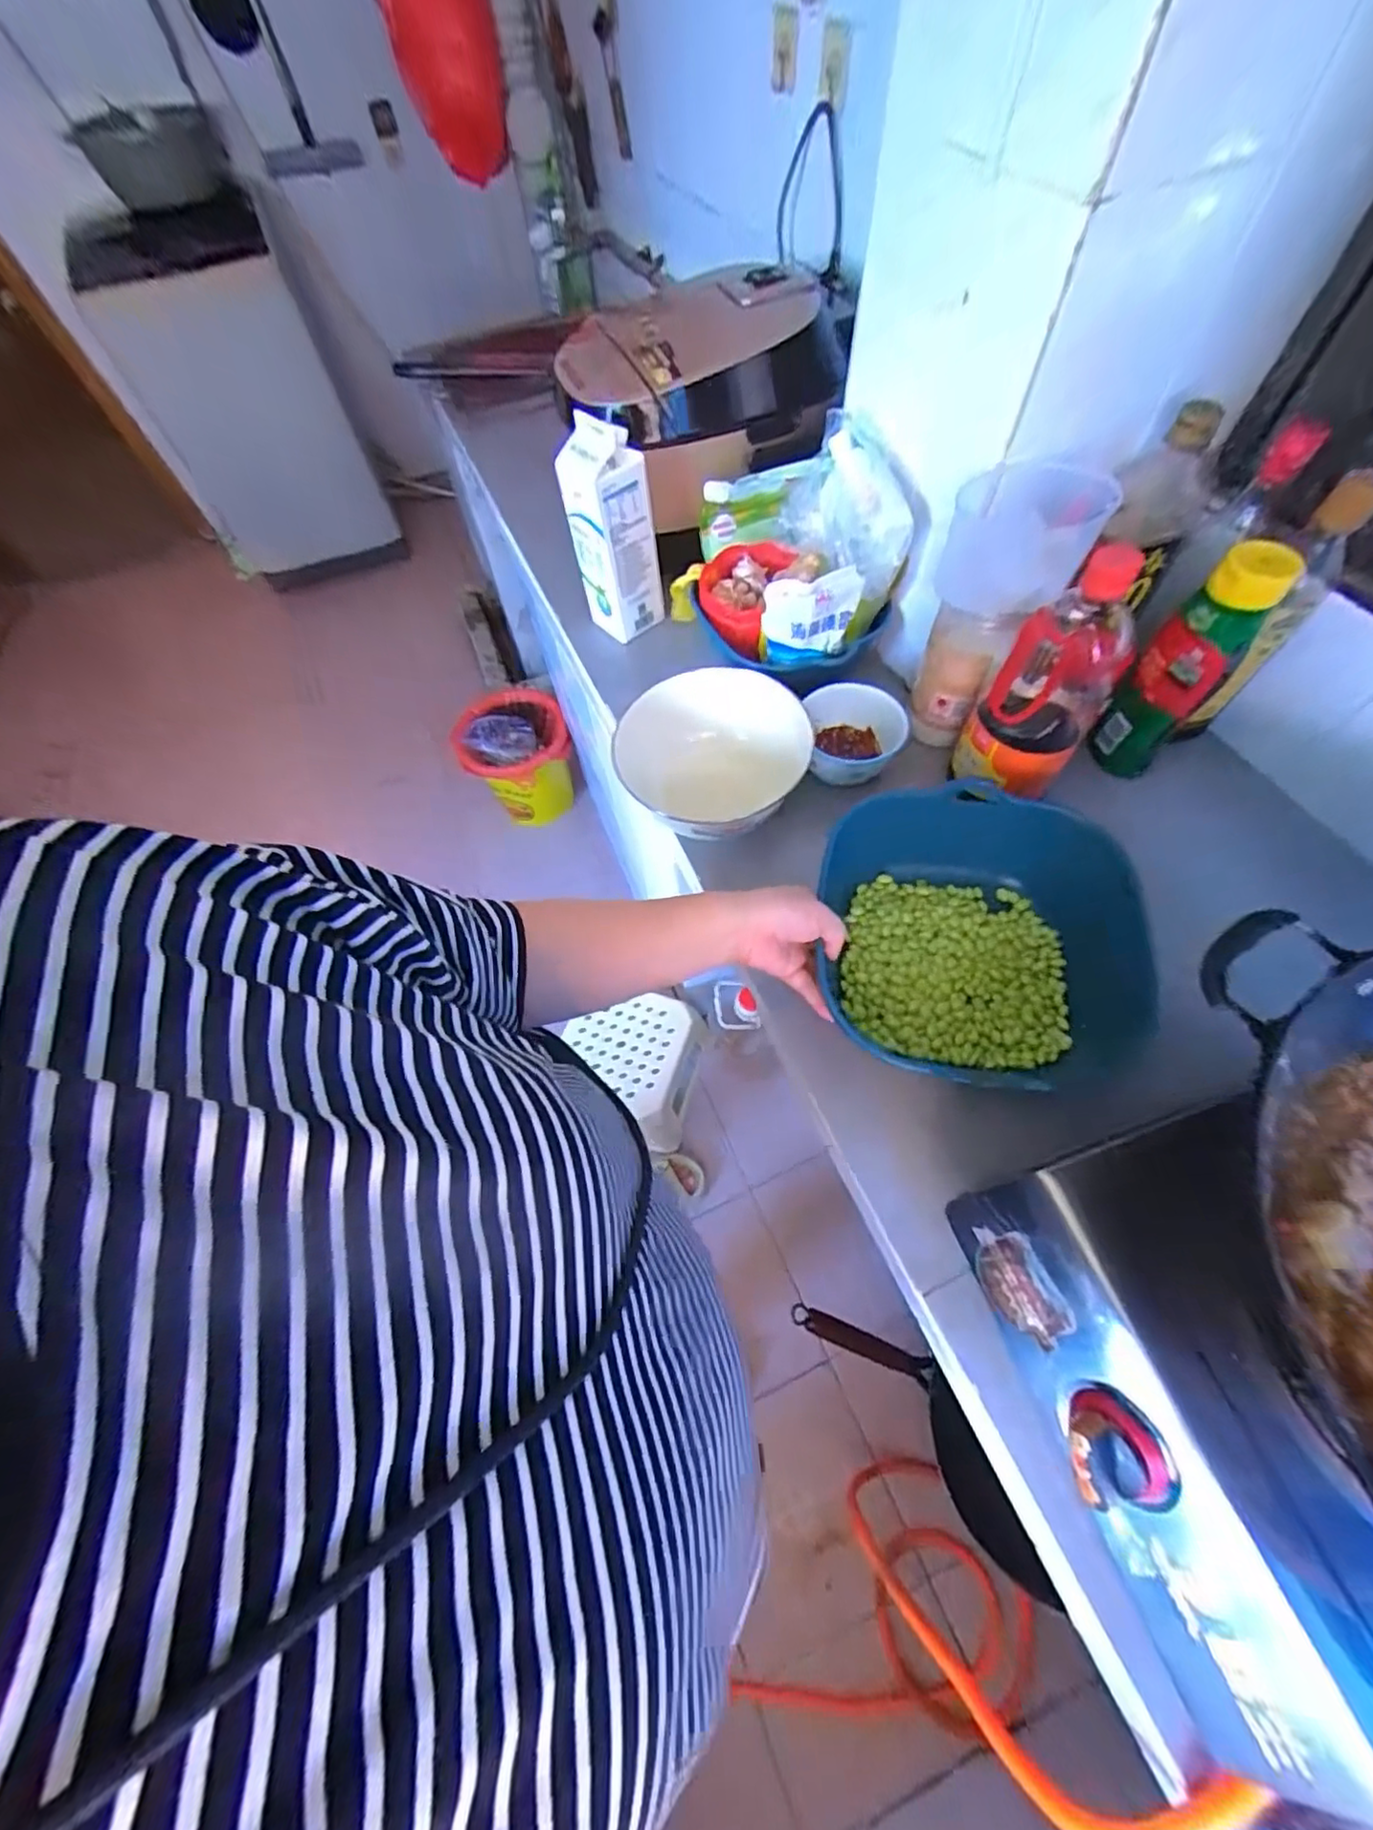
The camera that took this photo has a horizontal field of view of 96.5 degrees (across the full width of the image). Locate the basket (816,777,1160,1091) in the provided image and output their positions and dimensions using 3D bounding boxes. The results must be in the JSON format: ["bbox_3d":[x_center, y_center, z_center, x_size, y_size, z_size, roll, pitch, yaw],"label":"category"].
[{"bbox_3d":[0.251,0.017,0.525,0.255,0.096,0.232,8,63,8],"label":"basket"}]

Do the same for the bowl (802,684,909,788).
[{"bbox_3d":[0.188,-0.193,0.676,0.107,0.063,0.106,-2,63,3],"label":"bowl"}]

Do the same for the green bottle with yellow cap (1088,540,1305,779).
[{"bbox_3d":[0.465,-0.229,0.584,0.068,0.218,0.050,35,70,19],"label":"green bottle with yellow cap"}]

